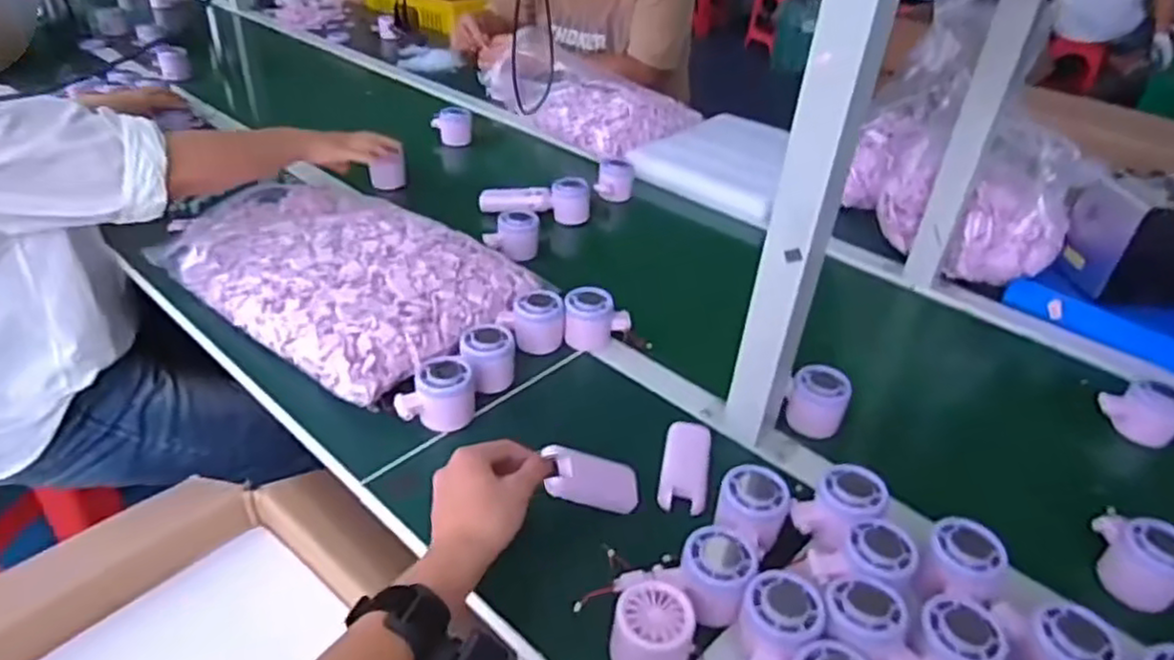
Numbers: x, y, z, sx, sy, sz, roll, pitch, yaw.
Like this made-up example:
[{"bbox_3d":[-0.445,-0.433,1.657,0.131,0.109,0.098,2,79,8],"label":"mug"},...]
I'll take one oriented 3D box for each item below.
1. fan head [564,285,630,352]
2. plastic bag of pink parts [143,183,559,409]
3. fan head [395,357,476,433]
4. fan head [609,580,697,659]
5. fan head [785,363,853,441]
[{"bbox_3d":[0.012,-0.014,0.831,0.076,0.052,0.051,-3,36,-9],"label":"fan head"},{"bbox_3d":[-0.326,-0.100,0.890,0.489,0.062,0.274,27,41,29],"label":"plastic bag of pink parts"},{"bbox_3d":[-0.149,0.063,0.708,0.076,0.056,0.056,-2,36,-8],"label":"fan head"},{"bbox_3d":[0.047,0.217,0.510,0.057,0.054,0.050,9,35,7],"label":"fan head"},{"bbox_3d":[0.237,0.073,0.740,0.058,0.056,0.048,20,38,22],"label":"fan head"}]

